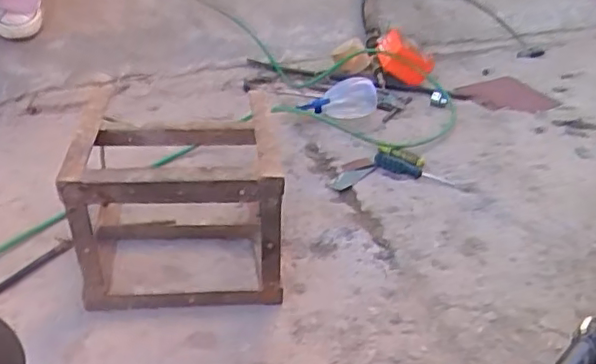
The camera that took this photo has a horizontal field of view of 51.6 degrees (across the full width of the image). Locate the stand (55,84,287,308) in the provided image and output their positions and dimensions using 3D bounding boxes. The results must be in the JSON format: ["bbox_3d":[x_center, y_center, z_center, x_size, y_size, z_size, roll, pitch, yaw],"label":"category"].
[{"bbox_3d":[-0.170,0.023,0.903,0.277,0.215,0.243,-1,35,-5],"label":"stand"}]

